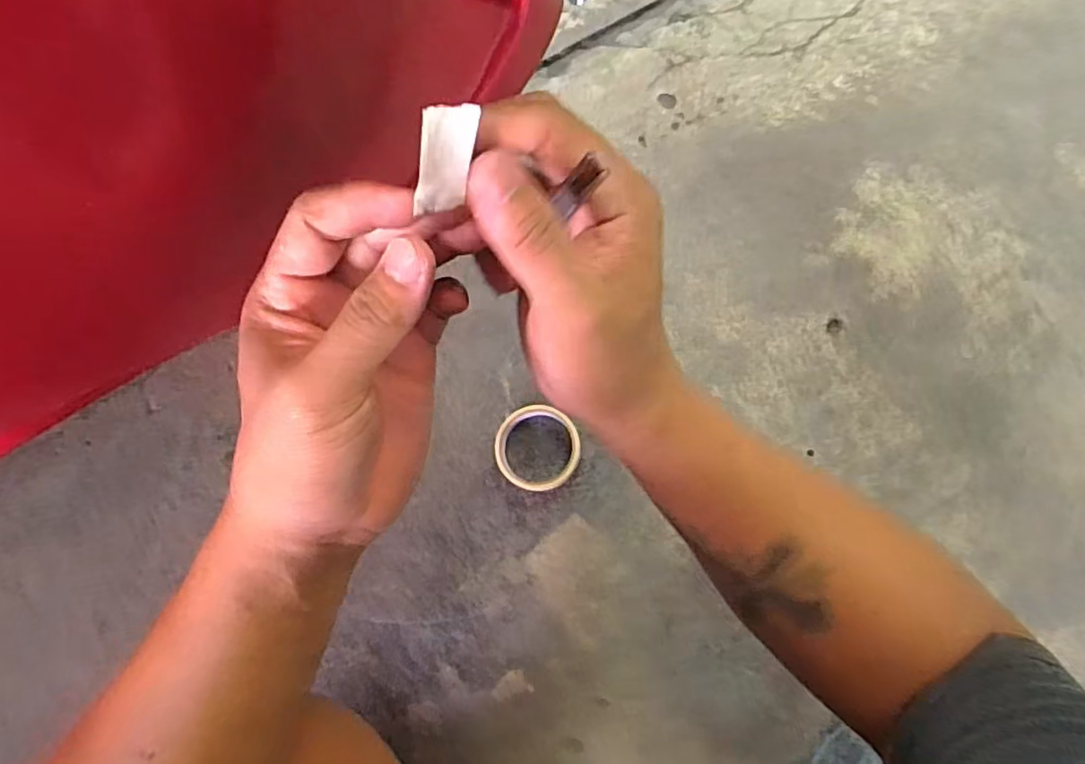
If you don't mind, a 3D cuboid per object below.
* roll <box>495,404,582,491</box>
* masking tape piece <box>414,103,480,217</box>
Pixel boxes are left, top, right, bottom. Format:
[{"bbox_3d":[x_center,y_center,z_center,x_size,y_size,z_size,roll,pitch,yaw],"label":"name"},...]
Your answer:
[{"bbox_3d":[-0.006,0.072,0.712,0.093,0.020,0.089,0,80,1],"label":"roll"},{"bbox_3d":[-0.032,-0.074,0.219,0.017,0.004,0.036,0,123,-20],"label":"masking tape piece"}]

